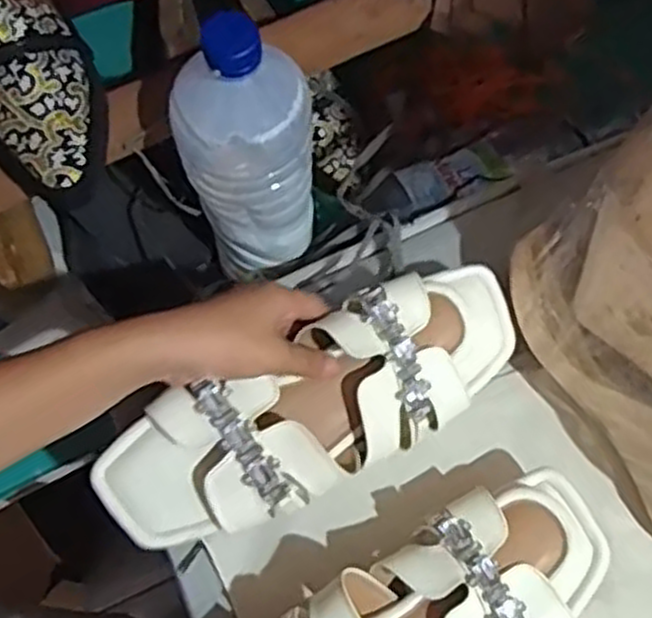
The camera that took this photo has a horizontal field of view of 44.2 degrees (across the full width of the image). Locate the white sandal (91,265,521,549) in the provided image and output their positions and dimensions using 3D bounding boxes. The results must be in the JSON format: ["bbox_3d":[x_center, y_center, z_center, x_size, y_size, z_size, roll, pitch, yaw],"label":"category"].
[{"bbox_3d":[-0.003,0.057,0.481,0.266,0.044,0.089,-27,74,-11],"label":"white sandal"}]

